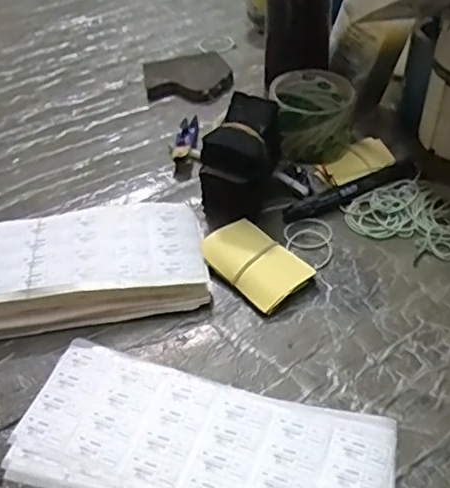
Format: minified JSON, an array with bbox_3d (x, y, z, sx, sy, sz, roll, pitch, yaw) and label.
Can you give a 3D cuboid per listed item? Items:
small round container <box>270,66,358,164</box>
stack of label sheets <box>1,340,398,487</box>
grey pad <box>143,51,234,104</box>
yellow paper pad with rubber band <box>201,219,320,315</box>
[{"bbox_3d":[0.090,-0.130,0.598,0.080,0.067,0.094,3,47,9],"label":"small round container"},{"bbox_3d":[-0.015,0.138,0.405,0.258,0.009,0.108,9,48,14],"label":"stack of label sheets"},{"bbox_3d":[-0.046,-0.207,0.729,0.106,0.020,0.091,-11,46,-4],"label":"grey pad"},{"bbox_3d":[0.025,0.015,0.509,0.060,0.012,0.091,-35,57,-21],"label":"yellow paper pad with rubber band"}]

